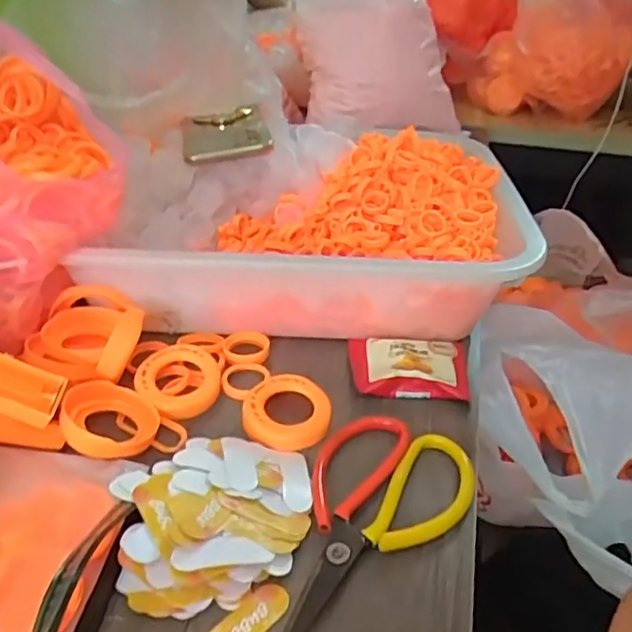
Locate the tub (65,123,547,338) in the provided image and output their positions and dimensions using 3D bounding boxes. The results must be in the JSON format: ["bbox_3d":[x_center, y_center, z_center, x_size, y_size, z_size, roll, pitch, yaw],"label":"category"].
[{"bbox_3d":[0.000,-0.072,0.508,0.326,0.093,0.231,4,34,2],"label":"tub"}]

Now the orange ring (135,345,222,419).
[{"bbox_3d":[-0.095,0.043,0.417,0.056,0.017,0.054,1,34,-1],"label":"orange ring"}]

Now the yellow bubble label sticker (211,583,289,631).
[{"bbox_3d":[-0.035,0.149,0.288,0.020,0.004,0.052,30,43,35],"label":"yellow bubble label sticker"}]

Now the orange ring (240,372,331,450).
[{"bbox_3d":[-0.019,0.064,0.399,0.055,0.019,0.054,1,34,-1],"label":"orange ring"}]

